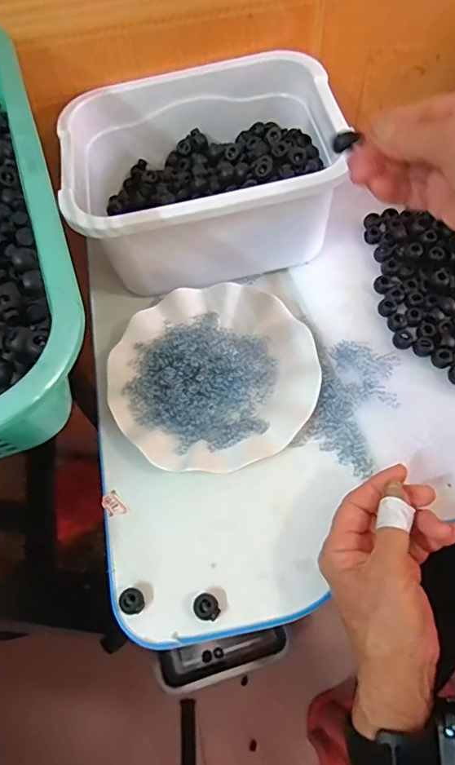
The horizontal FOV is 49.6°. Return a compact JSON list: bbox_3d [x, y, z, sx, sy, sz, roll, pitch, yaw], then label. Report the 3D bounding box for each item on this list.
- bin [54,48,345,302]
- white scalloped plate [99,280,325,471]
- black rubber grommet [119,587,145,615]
[{"bbox_3d":[-0.023,-0.199,0.478,0.246,0.106,0.188,-13,61,-4],"label":"bin"},{"bbox_3d":[-0.013,-0.009,0.443,0.179,0.026,0.176,-1,61,2],"label":"white scalloped plate"},{"bbox_3d":[-0.070,0.161,0.363,0.018,0.011,0.017,-1,61,2],"label":"black rubber grommet"}]

